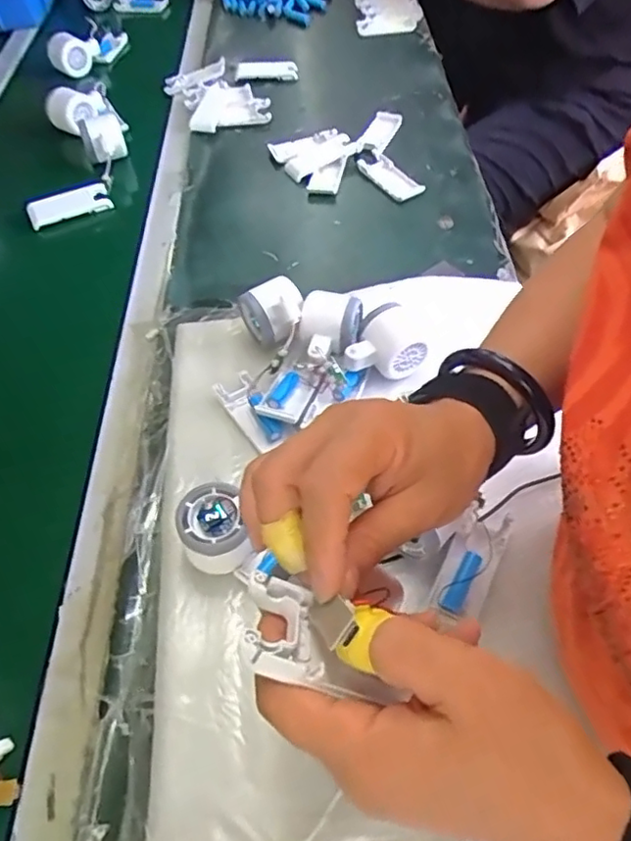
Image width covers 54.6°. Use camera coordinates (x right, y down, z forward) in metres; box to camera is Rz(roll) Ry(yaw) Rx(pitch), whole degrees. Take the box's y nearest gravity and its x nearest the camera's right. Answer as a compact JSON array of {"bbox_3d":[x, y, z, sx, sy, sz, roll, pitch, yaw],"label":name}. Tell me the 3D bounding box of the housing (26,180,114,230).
[{"bbox_3d":[-0.325,-0.285,0.804,0.104,0.028,0.036,-27,55,-16],"label":"housing"}]

